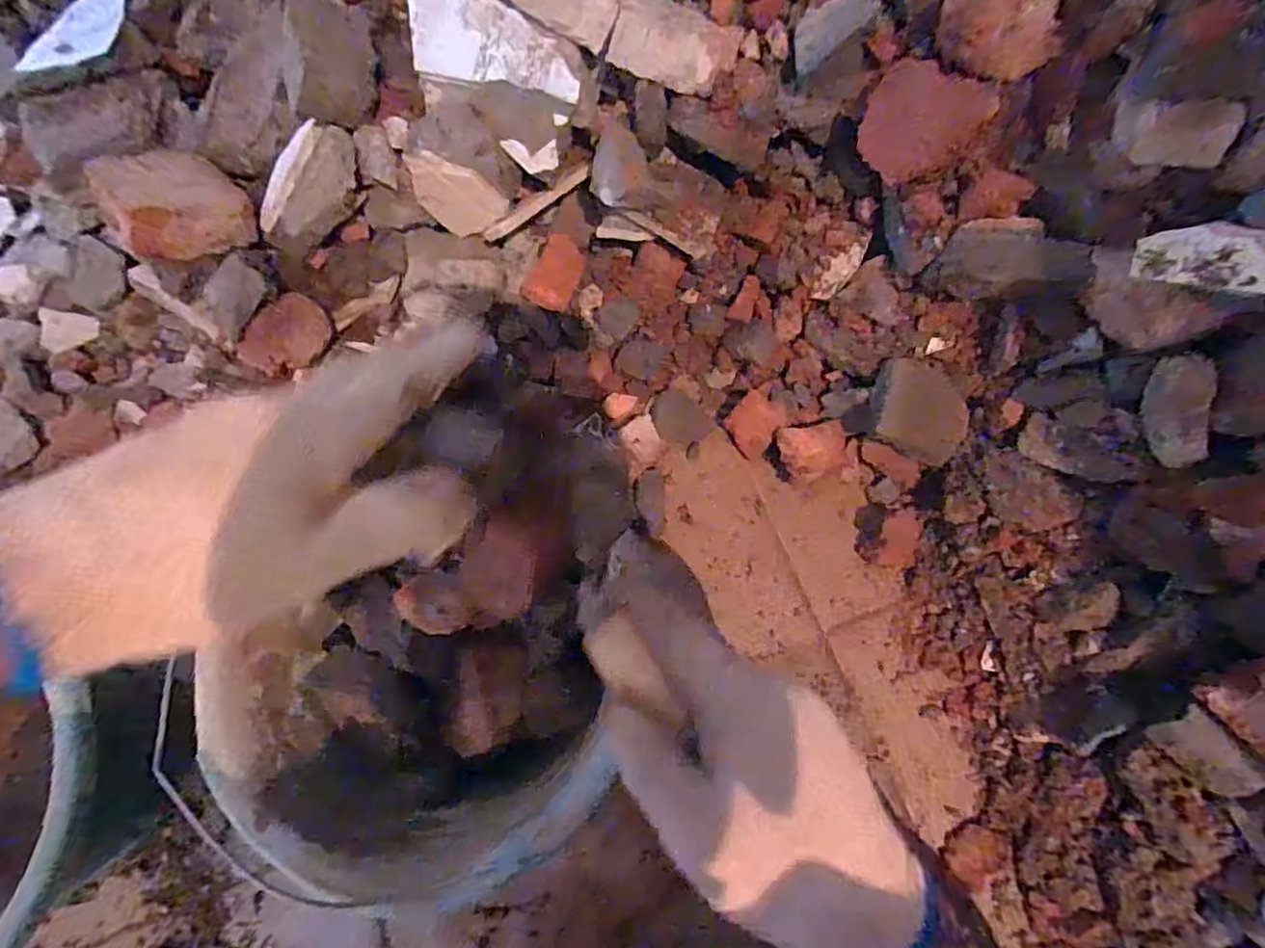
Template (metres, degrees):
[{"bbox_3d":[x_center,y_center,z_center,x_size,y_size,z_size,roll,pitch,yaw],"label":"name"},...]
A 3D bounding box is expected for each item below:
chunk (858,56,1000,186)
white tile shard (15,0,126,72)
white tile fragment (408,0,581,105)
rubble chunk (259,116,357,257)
[{"bbox_3d":[0.198,-0.239,0.436,0.076,0.070,0.046,38,38,21],"label":"chunk"},{"bbox_3d":[-0.451,-0.382,0.526,0.060,0.007,0.142,3,64,0],"label":"white tile shard"},{"bbox_3d":[-0.109,-0.318,0.466,0.153,0.009,0.063,26,117,6],"label":"white tile fragment"},{"bbox_3d":[-0.243,-0.214,0.474,0.041,0.034,0.098,44,110,9],"label":"rubble chunk"}]

